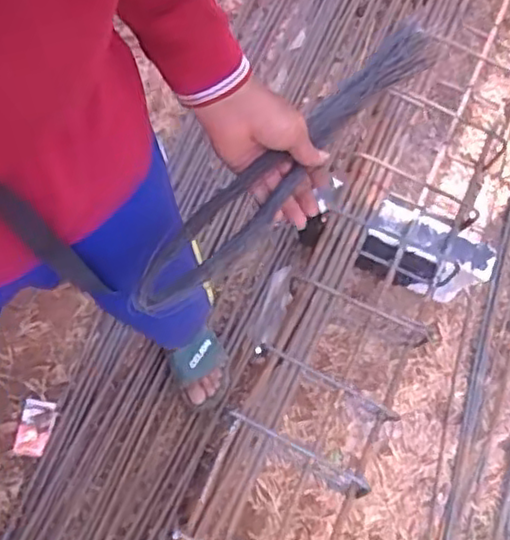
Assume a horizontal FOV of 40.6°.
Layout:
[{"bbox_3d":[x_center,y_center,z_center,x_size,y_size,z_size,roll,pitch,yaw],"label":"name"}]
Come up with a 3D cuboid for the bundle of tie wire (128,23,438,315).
[{"bbox_3d":[0.040,-0.109,0.685,0.052,0.052,0.435,43,72,13],"label":"bundle of tie wire"}]

